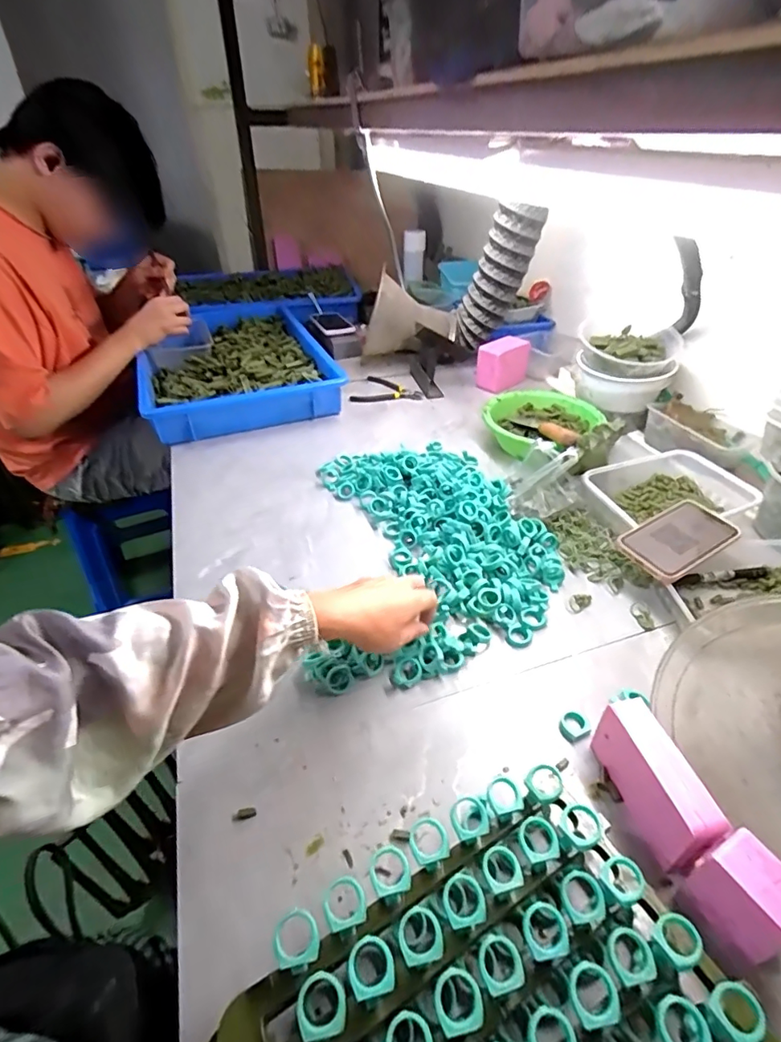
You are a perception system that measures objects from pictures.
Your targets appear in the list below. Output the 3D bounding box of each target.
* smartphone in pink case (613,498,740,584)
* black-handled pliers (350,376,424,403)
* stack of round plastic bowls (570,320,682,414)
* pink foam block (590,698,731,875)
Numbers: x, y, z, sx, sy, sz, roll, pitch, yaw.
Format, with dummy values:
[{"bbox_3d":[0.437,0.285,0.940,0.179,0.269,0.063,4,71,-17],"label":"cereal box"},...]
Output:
[{"bbox_3d":[0.356,0.021,0.617,0.160,0.015,0.079,-23,43,-26],"label":"smartphone in pink case"},{"bbox_3d":[-0.011,-0.289,1.094,0.150,0.010,0.111,-3,38,-2],"label":"black-handled pliers"},{"bbox_3d":[0.416,-0.274,0.901,0.167,0.113,0.127,17,41,21],"label":"stack of round plastic bowls"},{"bbox_3d":[0.208,0.208,0.401,0.030,0.080,0.106,-11,39,-13],"label":"pink foam block"}]

